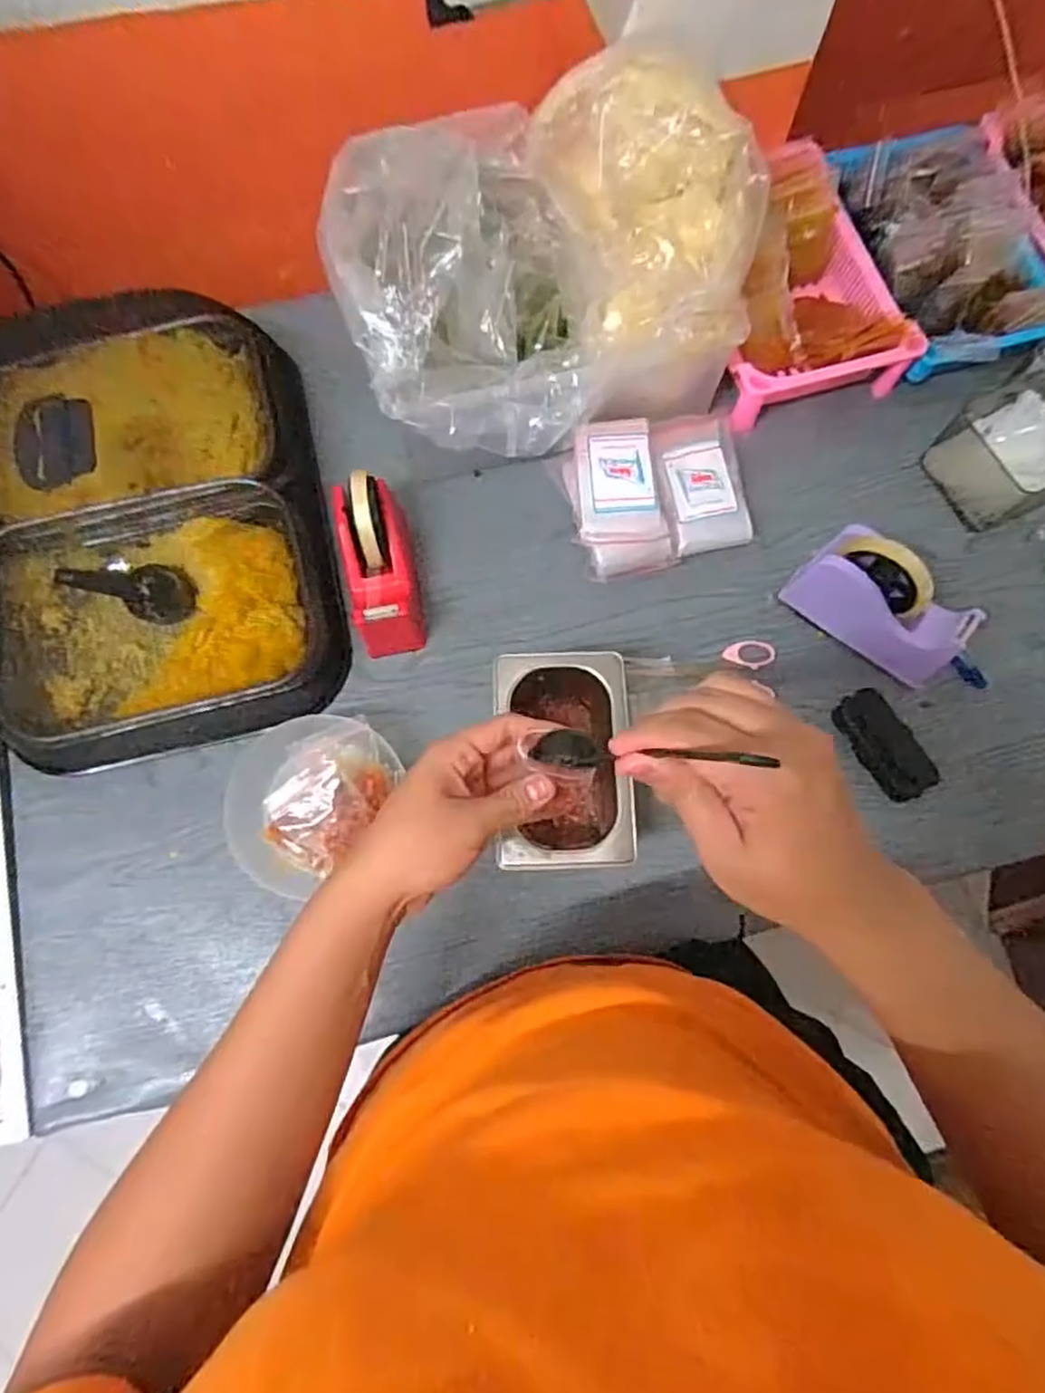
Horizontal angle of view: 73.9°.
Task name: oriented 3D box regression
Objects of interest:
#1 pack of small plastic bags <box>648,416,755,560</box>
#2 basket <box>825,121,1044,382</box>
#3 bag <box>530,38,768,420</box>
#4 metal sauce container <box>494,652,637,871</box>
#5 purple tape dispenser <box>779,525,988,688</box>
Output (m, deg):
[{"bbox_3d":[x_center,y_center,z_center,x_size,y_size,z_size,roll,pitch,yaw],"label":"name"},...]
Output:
[{"bbox_3d":[0.179,-0.220,0.707,0.087,0.024,0.144,-7,75,-3],"label":"pack of small plastic bags"},{"bbox_3d":[0.477,-0.498,0.759,0.180,0.070,0.274,-12,75,-4],"label":"basket"},{"bbox_3d":[0.115,-0.431,0.661,0.152,0.181,0.256,-14,75,-4],"label":"bag"},{"bbox_3d":[0.033,0.058,0.604,0.108,0.085,0.177,-2,74,-1],"label":"metal sauce container"},{"bbox_3d":[0.334,-0.085,0.646,0.150,0.097,0.060,41,78,10],"label":"purple tape dispenser"}]

